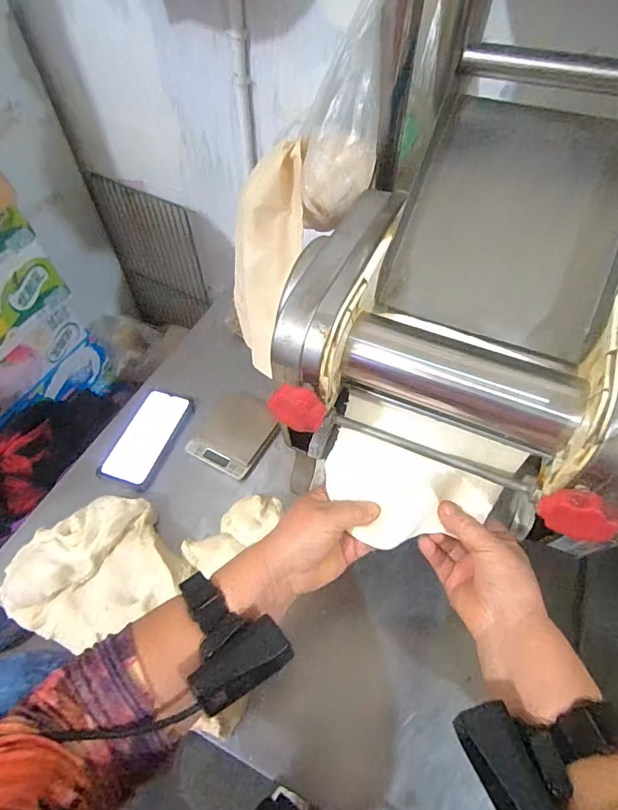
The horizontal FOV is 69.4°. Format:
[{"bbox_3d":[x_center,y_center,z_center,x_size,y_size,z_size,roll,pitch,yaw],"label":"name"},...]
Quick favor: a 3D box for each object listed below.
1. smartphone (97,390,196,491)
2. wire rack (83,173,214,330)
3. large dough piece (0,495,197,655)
[{"bbox_3d":[-0.246,0.048,0.682,0.082,0.010,0.162,17,57,11],"label":"smartphone"},{"bbox_3d":[-0.398,-0.377,1.207,0.317,0.419,0.027,20,52,16],"label":"wire rack"},{"bbox_3d":[-0.265,0.197,0.538,0.202,0.052,0.156,-23,58,-15],"label":"large dough piece"}]

